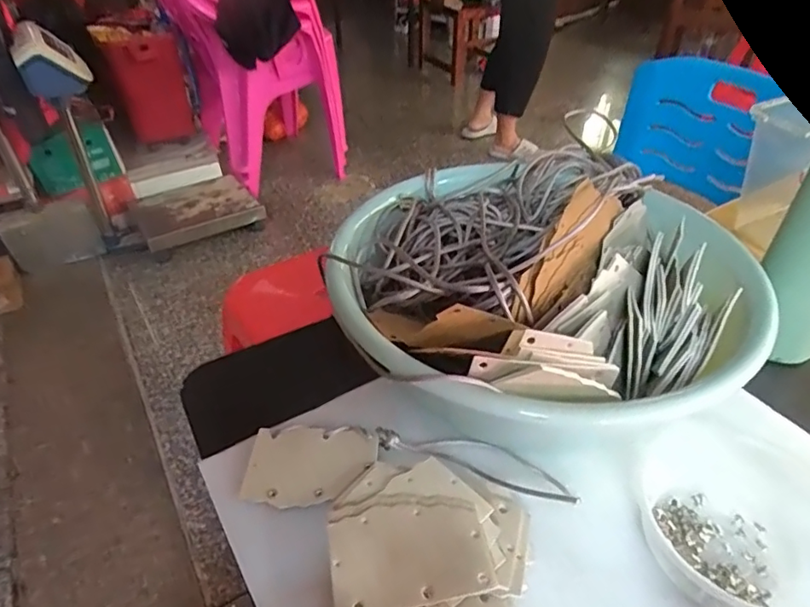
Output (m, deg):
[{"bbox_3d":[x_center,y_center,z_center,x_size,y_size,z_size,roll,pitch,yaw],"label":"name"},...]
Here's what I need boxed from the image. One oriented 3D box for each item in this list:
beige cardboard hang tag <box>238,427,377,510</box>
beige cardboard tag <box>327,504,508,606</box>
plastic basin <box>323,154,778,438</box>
[{"bbox_3d":[-0.063,0.106,0.355,0.084,0.004,0.055,-1,44,5],"label":"beige cardboard hang tag"},{"bbox_3d":[0.002,0.136,0.294,0.083,0.006,0.055,-11,45,-4],"label":"beige cardboard tag"},{"bbox_3d":[0.082,-0.024,0.408,0.260,0.116,0.267,0,41,0],"label":"plastic basin"}]

